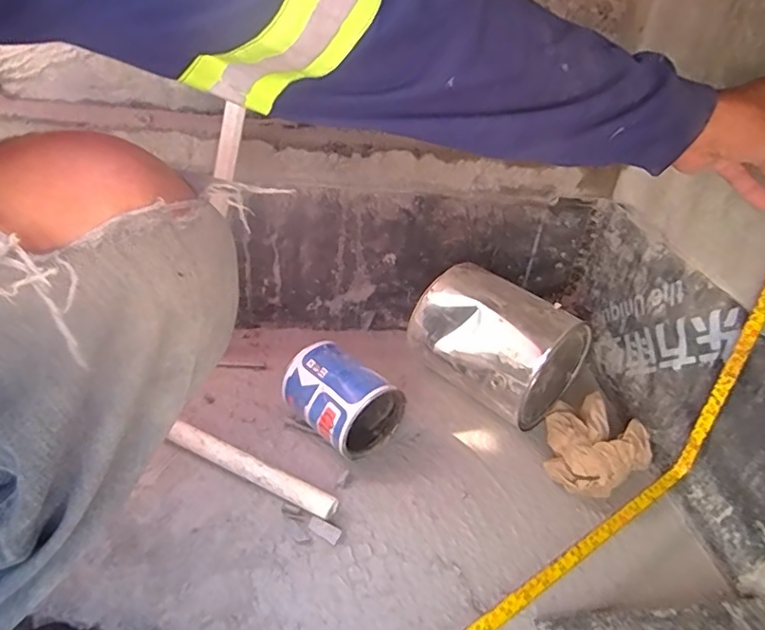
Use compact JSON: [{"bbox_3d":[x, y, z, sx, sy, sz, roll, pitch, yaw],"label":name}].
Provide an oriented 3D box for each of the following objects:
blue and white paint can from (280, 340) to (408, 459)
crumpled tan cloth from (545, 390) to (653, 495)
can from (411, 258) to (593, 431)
[{"bbox_3d":[-0.051,0.105,0.680,0.106,0.099,0.120,-25,45,-37],"label":"blue and white paint can"},{"bbox_3d":[0.250,0.162,0.666,0.108,0.081,0.114,-14,39,-31],"label":"crumpled tan cloth"},{"bbox_3d":[0.159,0.041,0.767,0.193,0.163,0.193,-24,45,-37],"label":"can"}]

